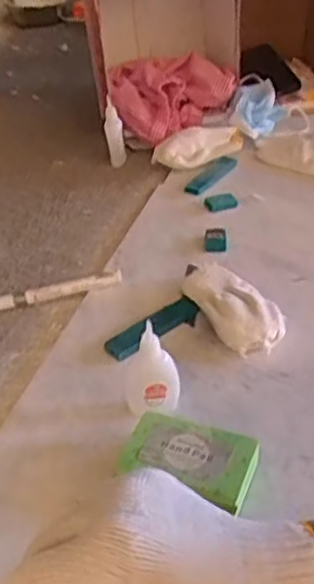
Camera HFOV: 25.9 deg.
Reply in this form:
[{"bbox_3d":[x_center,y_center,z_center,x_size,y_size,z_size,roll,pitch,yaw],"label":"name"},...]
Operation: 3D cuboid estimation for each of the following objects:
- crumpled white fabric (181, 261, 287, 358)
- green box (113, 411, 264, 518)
[{"bbox_3d":[0.073,0.011,0.662,0.061,0.027,0.129,-21,41,-20],"label":"crumpled white fabric"},{"bbox_3d":[0.025,0.128,0.513,0.094,0.032,0.057,12,40,20],"label":"green box"}]

